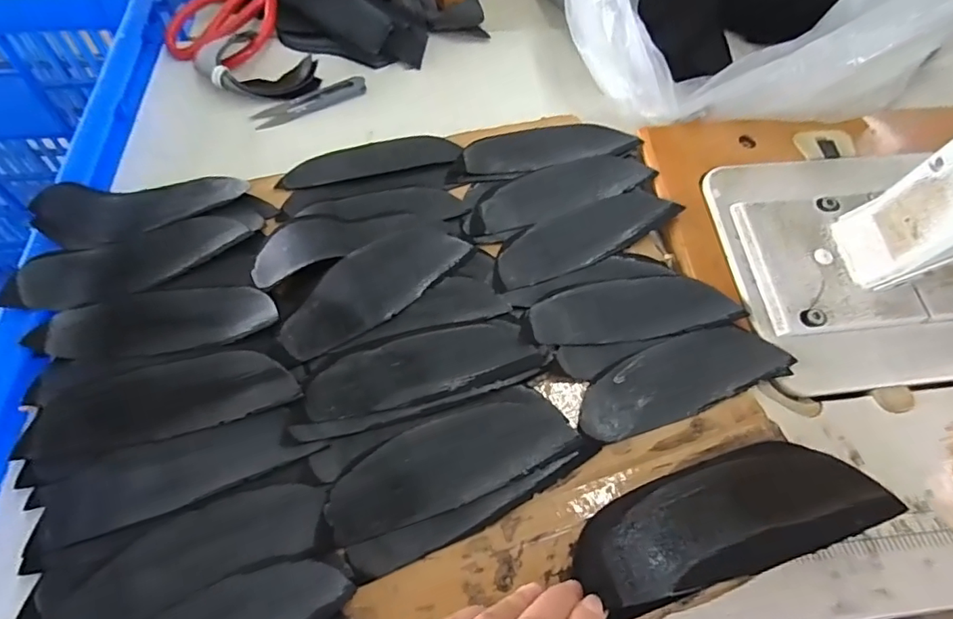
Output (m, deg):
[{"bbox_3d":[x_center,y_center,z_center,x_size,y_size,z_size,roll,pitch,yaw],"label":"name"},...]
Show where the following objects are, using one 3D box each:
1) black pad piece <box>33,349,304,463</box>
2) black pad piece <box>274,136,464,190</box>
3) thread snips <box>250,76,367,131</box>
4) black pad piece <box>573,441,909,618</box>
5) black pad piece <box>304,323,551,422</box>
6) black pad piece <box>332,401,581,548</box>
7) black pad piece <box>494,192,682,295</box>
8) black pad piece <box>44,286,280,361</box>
[{"bbox_3d":[-0.177,0.052,0.299,0.138,0.013,0.045,-13,59,-10],"label":"black pad piece"},{"bbox_3d":[-0.084,-0.120,0.413,0.137,0.011,0.051,-12,58,-9],"label":"black pad piece"},{"bbox_3d":[-0.145,-0.181,0.460,0.100,0.007,0.026,-25,61,-17],"label":"thread snips"},{"bbox_3d":[0.118,0.098,0.249,0.144,0.014,0.051,-15,57,-8],"label":"black pad piece"},{"bbox_3d":[-0.031,0.032,0.314,0.137,0.012,0.042,-14,59,-10],"label":"black pad piece"},{"bbox_3d":[-0.014,0.083,0.289,0.133,0.014,0.048,-17,59,-12],"label":"black pad piece"},{"bbox_3d":[0.074,-0.053,0.371,0.145,0.009,0.045,-24,61,-16],"label":"black pad piece"},{"bbox_3d":[-0.190,0.004,0.319,0.129,0.014,0.046,-6,58,-5],"label":"black pad piece"}]

